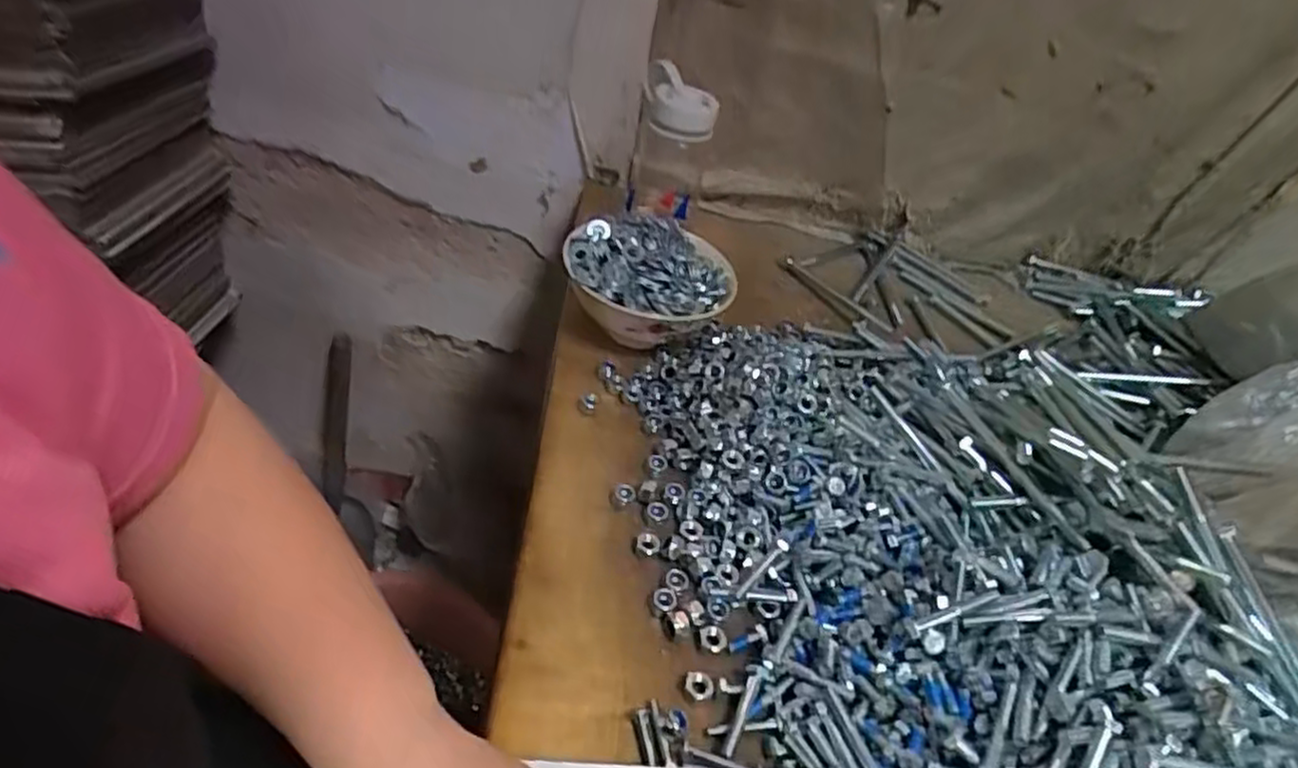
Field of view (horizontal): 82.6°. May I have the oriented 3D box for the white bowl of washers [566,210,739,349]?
[{"bbox_3d":[0.001,-0.085,0.629,0.138,0.076,0.138,9,40,-8],"label":"white bowl of washers"}]

